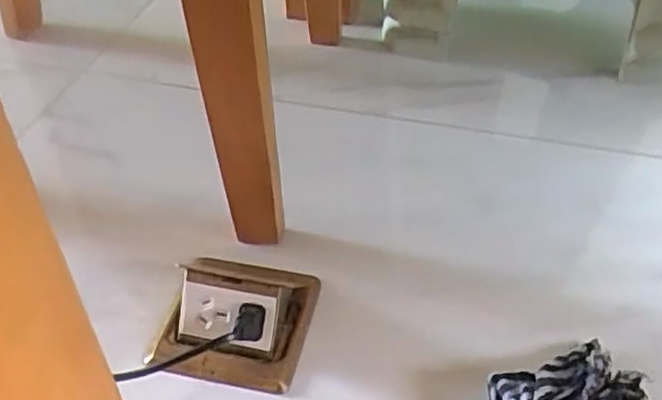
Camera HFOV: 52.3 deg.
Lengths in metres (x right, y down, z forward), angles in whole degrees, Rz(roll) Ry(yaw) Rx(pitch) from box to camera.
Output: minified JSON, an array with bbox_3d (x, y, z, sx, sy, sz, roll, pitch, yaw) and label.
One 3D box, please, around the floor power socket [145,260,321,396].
[{"bbox_3d":[-0.075,0.082,0.524,0.117,0.051,0.114,9,44,10],"label":"floor power socket"}]

